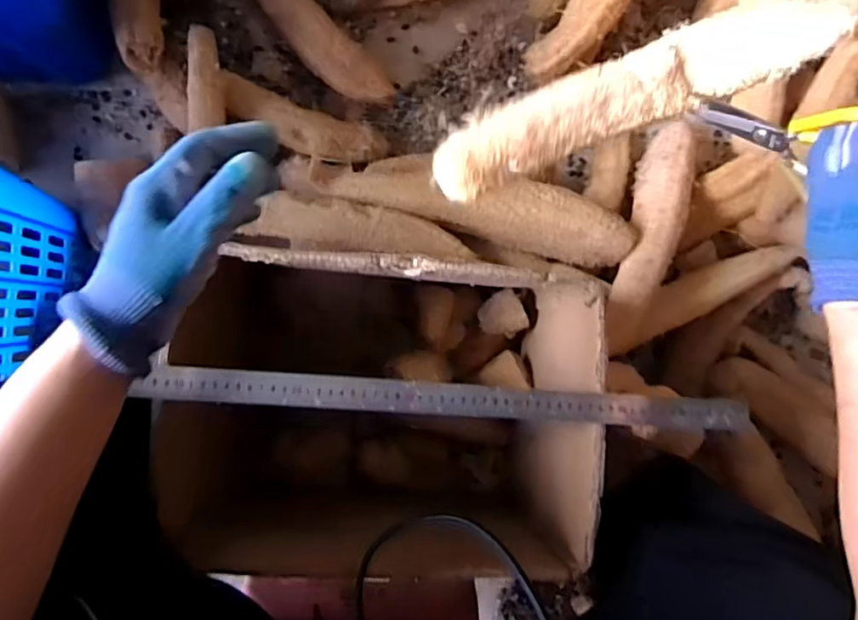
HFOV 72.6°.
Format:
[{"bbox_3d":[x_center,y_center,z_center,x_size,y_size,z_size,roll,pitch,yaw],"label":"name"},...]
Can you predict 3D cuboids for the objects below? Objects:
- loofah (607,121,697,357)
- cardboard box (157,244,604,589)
[{"bbox_3d":[0.290,-0.112,0.761,0.066,0.075,0.361,26,65,-5],"label":"loofah"},{"bbox_3d":[-0.043,0.099,0.660,0.388,0.289,0.300,7,88,-6],"label":"cardboard box"}]

